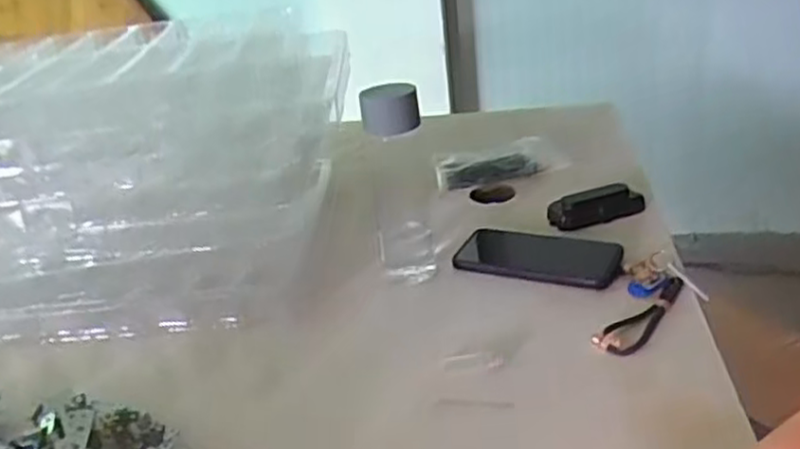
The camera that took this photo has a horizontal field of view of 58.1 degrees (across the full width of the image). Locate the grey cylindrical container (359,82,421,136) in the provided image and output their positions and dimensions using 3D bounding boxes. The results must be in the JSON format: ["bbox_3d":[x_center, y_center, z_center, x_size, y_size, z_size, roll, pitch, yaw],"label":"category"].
[{"bbox_3d":[-0.009,-0.108,0.678,0.054,0.043,0.051,-7,25,-1],"label":"grey cylindrical container"}]

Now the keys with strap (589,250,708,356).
[{"bbox_3d":[0.226,0.071,0.648,0.066,0.031,0.138,10,30,31],"label":"keys with strap"}]

